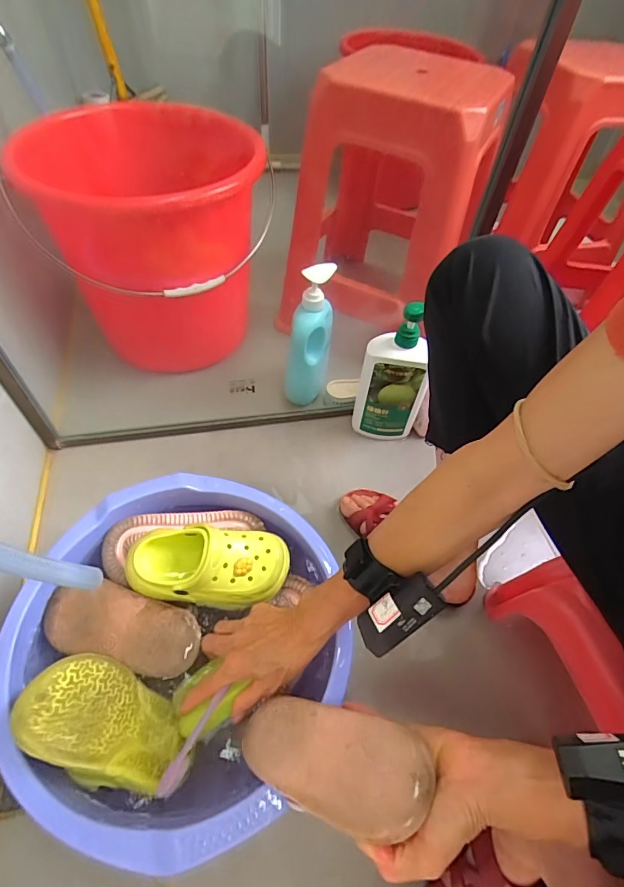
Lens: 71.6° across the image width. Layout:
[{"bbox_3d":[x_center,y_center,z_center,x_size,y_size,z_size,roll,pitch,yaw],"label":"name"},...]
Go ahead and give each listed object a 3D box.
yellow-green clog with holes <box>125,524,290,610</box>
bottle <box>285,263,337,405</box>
[{"bbox_3d":[-0.117,0.130,0.488,0.179,0.063,0.086,4,53,-2],"label":"yellow-green clog with holes"},{"bbox_3d":[-0.003,-0.171,0.758,0.071,0.269,0.080,12,53,4],"label":"bottle"}]

